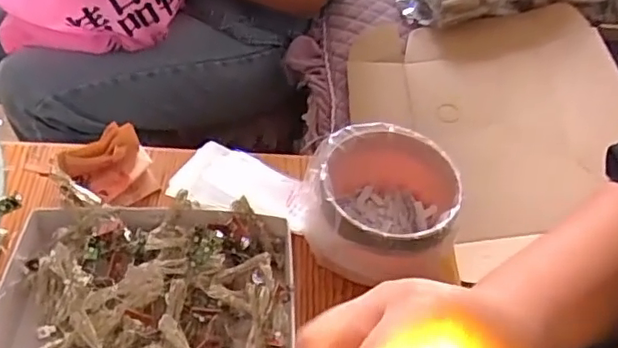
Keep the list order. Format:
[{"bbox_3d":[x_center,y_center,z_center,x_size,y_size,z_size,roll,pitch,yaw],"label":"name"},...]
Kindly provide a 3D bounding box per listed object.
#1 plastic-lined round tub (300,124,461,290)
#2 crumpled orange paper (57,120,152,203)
[{"bbox_3d":[0.059,0.028,0.501,0.122,0.076,0.118,3,48,-4],"label":"plastic-lined round tub"},{"bbox_3d":[-0.179,-0.008,0.544,0.053,0.039,0.074,37,54,24],"label":"crumpled orange paper"}]

